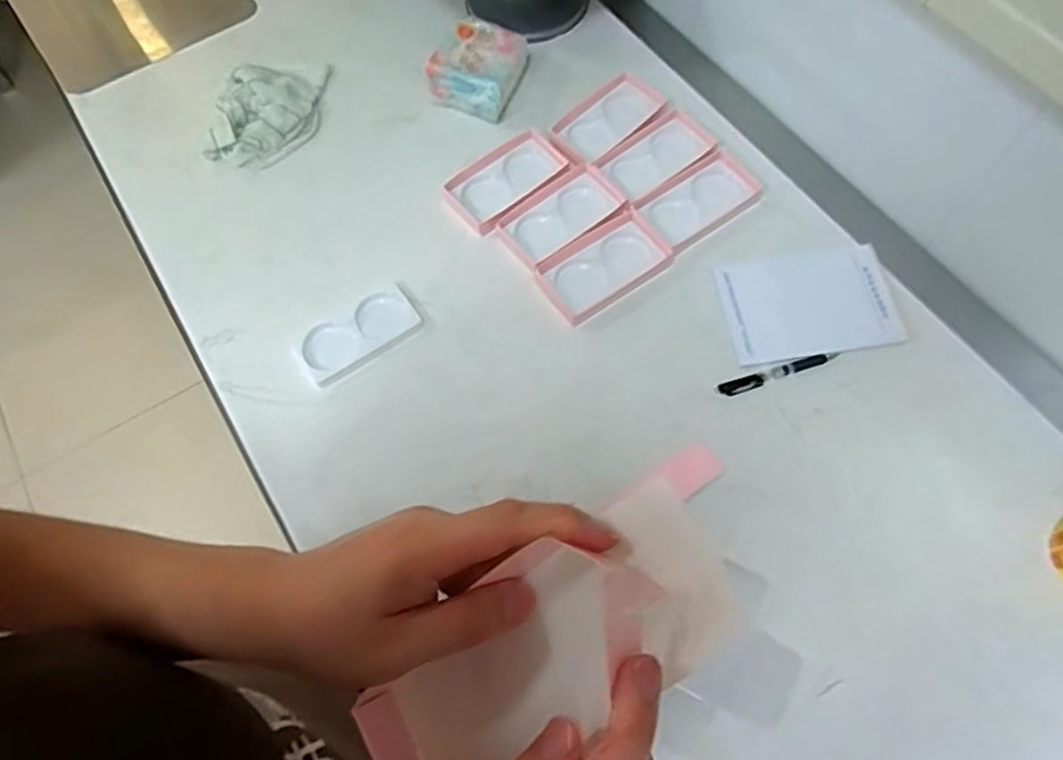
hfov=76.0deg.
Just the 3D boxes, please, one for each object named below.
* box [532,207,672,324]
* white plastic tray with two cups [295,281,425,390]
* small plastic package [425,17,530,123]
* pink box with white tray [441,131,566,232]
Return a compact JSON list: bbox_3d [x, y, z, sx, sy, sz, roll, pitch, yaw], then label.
[{"bbox_3d":[0.086,-0.134,0.798,0.151,0.017,0.090,-32,68,-12],"label":"box"},{"bbox_3d":[-0.193,-0.052,0.766,0.136,0.016,0.063,-32,68,-12],"label":"white plastic tray with two cups"},{"bbox_3d":[-0.074,-0.412,0.902,0.108,0.053,0.129,16,67,10],"label":"small plastic package"},{"bbox_3d":[-0.032,-0.251,0.850,0.148,0.018,0.082,-42,70,-15],"label":"pink box with white tray"}]

